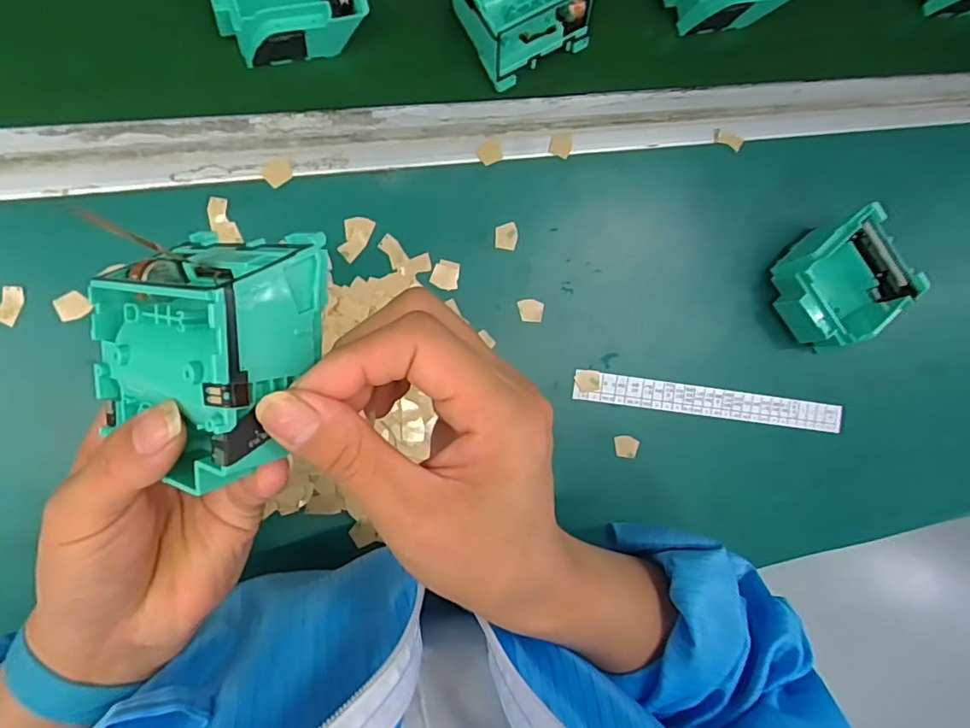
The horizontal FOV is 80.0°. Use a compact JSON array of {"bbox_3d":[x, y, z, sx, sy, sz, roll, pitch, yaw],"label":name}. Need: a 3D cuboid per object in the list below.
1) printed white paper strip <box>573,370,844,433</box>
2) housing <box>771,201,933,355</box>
[{"bbox_3d":[0.158,0.027,0.401,0.199,0.006,0.021,8,93,-12],"label":"printed white paper strip"},{"bbox_3d":[0.242,-0.056,0.390,0.079,0.034,0.070,-40,98,-5],"label":"housing"}]

